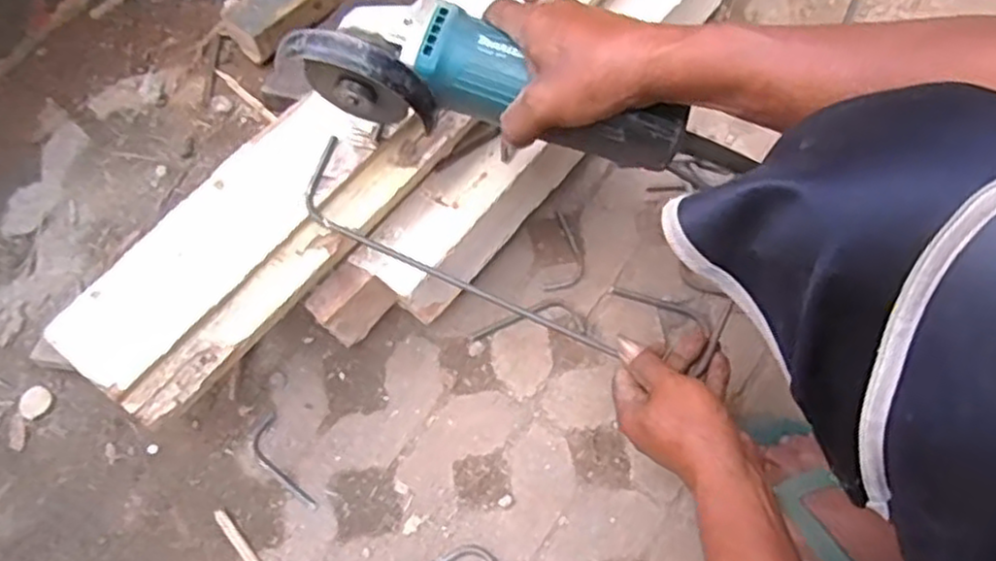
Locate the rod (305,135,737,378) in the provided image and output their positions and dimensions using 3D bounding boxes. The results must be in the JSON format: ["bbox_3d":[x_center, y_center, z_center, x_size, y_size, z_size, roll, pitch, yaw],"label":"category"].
[{"bbox_3d":[0.014,-0.014,0.587,0.359,0.013,0.077,23,79,-1],"label":"rod"}]

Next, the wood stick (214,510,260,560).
[{"bbox_3d":[-0.223,0.239,0.633,0.011,0.004,0.089,-40,75,-12],"label":"wood stick"}]

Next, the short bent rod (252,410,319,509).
[{"bbox_3d":[-0.200,0.170,0.656,0.032,0.004,0.098,-28,73,-9],"label":"short bent rod"}]

